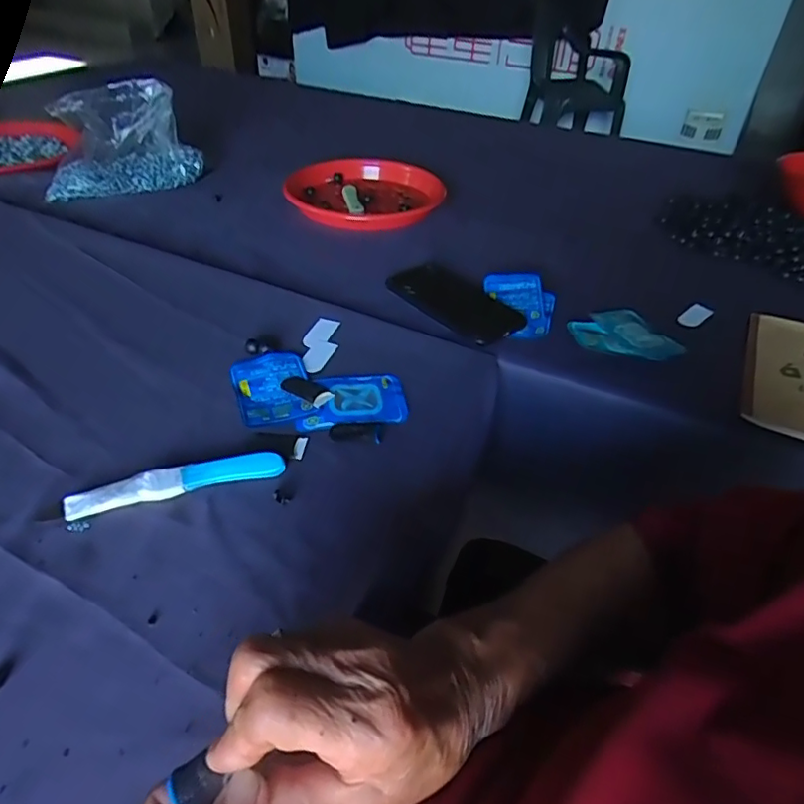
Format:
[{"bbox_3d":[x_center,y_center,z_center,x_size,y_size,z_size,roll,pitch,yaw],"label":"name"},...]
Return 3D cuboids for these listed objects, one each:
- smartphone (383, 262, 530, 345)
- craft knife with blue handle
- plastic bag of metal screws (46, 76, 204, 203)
[{"bbox_3d":[0.063,-0.116,0.644,0.087,0.010,0.156,-29,50,-32],"label":"smartphone"},{"bbox_3d":[-0.168,0.059,0.417,0.160,0.012,0.023,-11,43,-16],"label":"craft knife with blue handle"},{"bbox_3d":[-0.425,-0.395,0.863,0.222,0.114,0.132,-15,44,-20],"label":"plastic bag of metal screws"}]

